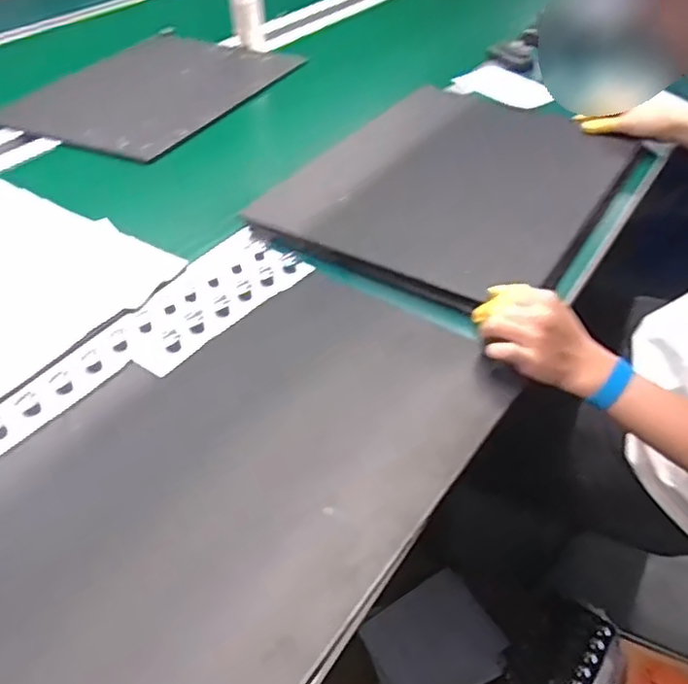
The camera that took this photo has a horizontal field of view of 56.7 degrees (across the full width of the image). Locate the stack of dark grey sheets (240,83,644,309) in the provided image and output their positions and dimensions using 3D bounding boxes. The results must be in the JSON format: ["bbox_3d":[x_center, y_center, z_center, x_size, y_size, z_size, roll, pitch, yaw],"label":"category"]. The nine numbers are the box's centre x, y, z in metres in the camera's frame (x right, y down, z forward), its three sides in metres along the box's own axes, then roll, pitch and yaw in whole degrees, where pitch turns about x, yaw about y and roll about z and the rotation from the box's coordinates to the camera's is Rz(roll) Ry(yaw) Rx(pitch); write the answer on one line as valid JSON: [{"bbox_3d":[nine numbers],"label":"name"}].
[{"bbox_3d":[0.137,-0.202,0.821,0.346,0.038,0.403,27,55,20],"label":"stack of dark grey sheets"}]

